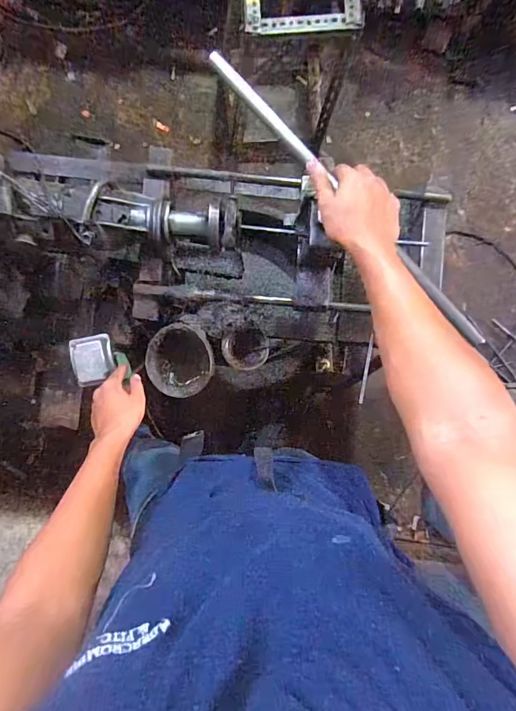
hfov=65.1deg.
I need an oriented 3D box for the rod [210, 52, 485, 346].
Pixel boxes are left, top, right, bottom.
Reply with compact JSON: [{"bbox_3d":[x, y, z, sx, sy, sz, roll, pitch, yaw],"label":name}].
[{"bbox_3d":[0.108,-0.192,0.489,0.019,0.018,0.470,-43,88,-5],"label":"rod"}]

